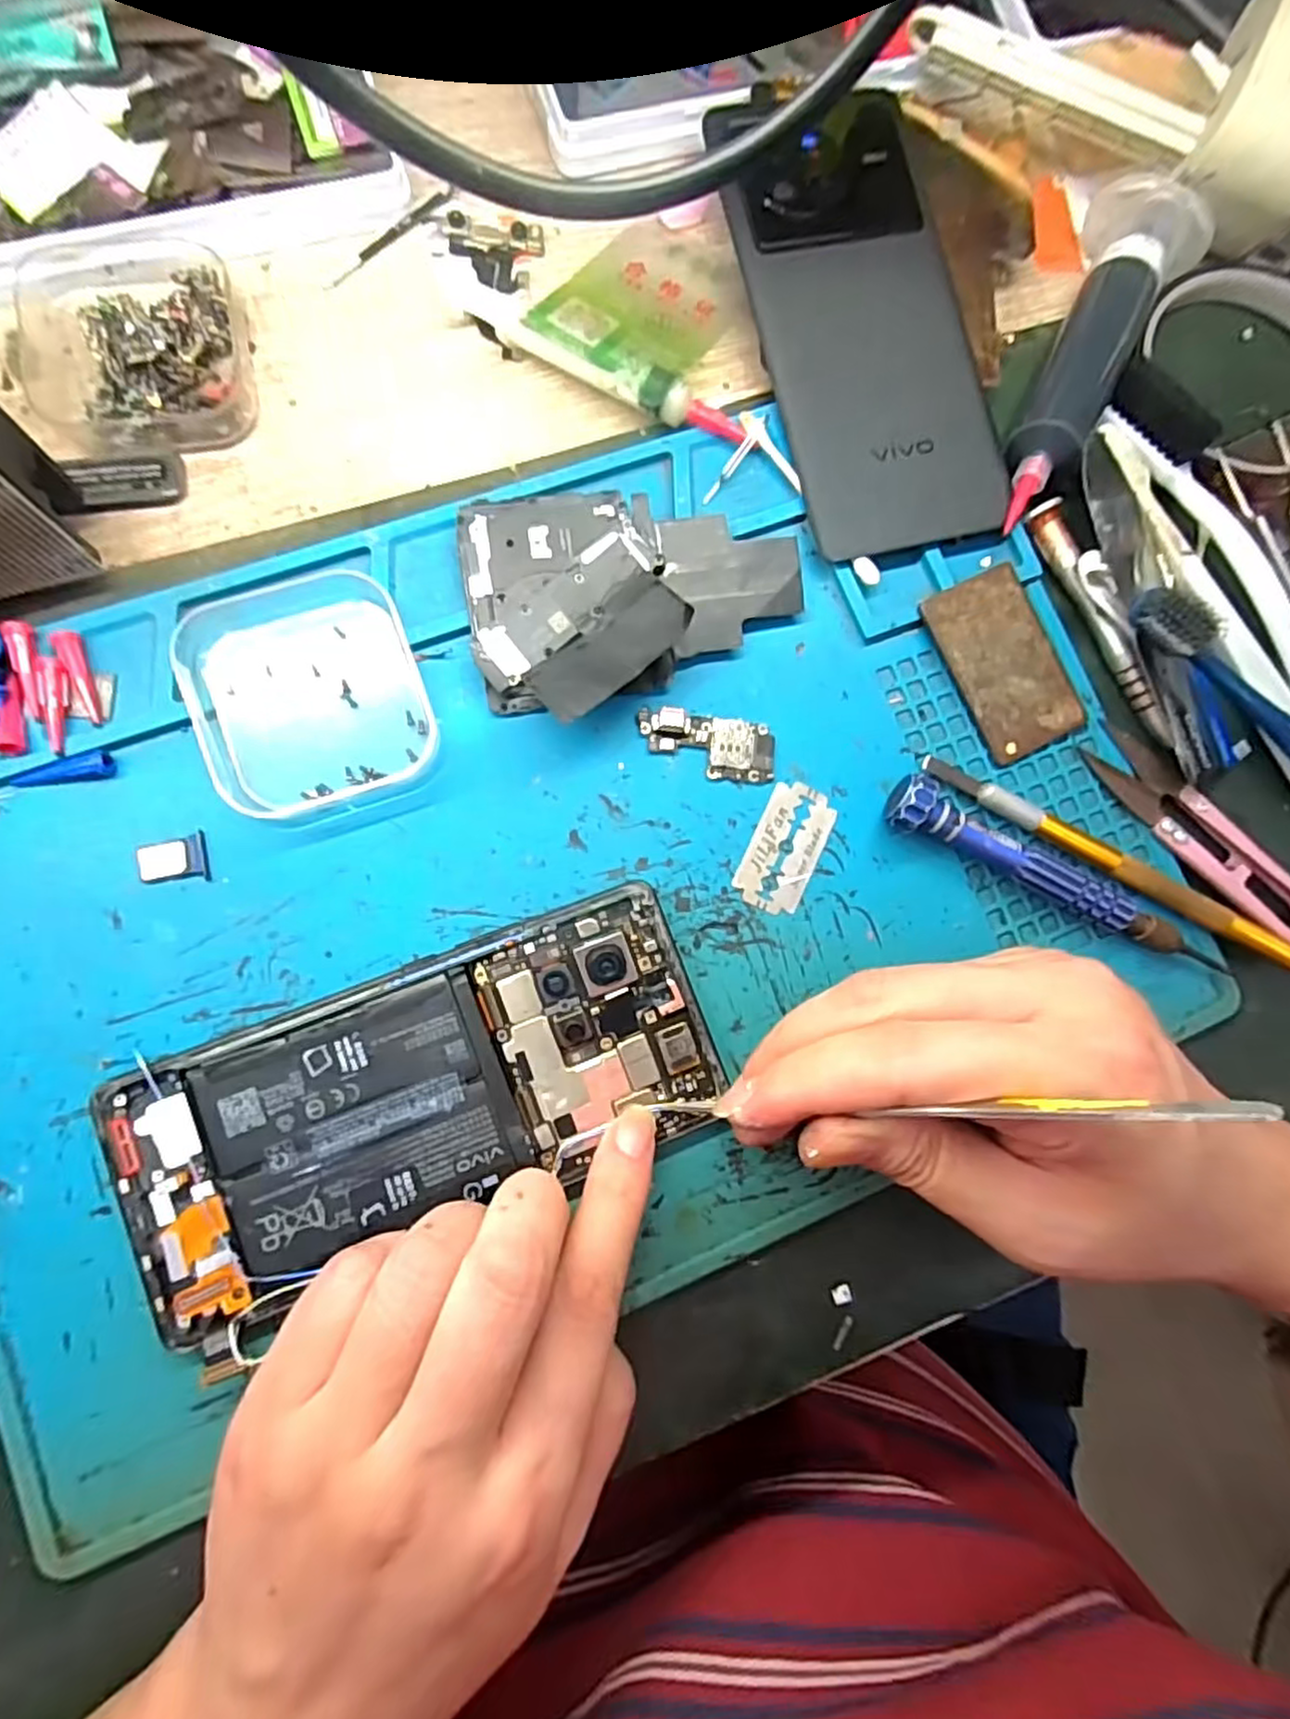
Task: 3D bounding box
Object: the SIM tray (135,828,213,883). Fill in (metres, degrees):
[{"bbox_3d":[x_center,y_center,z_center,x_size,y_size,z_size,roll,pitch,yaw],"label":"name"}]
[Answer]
[{"bbox_3d":[-0.137,0.000,0.207,0.019,0.004,0.014,-10,85,-6],"label":"SIM tray"}]

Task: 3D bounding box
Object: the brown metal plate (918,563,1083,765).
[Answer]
[{"bbox_3d":[0.121,-0.066,0.239,0.036,0.005,0.060,-26,87,-7],"label":"brown metal plate"}]

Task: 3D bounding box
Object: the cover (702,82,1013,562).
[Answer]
[{"bbox_3d":[0.075,-0.181,0.240,0.072,0.010,0.152,-15,86,-7],"label":"cover"}]

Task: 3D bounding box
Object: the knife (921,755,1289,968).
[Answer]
[{"bbox_3d":[0.151,0.001,0.232,0.134,0.010,0.008,30,82,-2],"label":"knife"}]

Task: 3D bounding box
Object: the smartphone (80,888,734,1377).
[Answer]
[{"bbox_3d":[-0.061,0.068,0.203,0.160,0.008,0.076,-22,87,-9],"label":"smartphone"}]

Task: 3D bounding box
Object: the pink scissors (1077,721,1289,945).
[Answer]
[{"bbox_3d":[0.188,-0.006,0.235,0.022,0.009,0.096,-43,89,-8],"label":"pink scissors"}]

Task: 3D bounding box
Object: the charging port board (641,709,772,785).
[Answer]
[{"bbox_3d":[0.020,-0.037,0.228,0.045,0.004,0.020,10,83,-4],"label":"charging port board"}]

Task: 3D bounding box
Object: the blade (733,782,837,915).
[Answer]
[{"bbox_3d":[0.045,-0.004,0.226,0.022,0.004,0.043,27,83,-2],"label":"blade"}]

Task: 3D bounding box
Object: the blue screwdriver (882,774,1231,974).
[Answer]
[{"bbox_3d":[0.131,0.006,0.226,0.120,0.017,0.016,25,83,-2],"label":"blue screwdriver"}]

